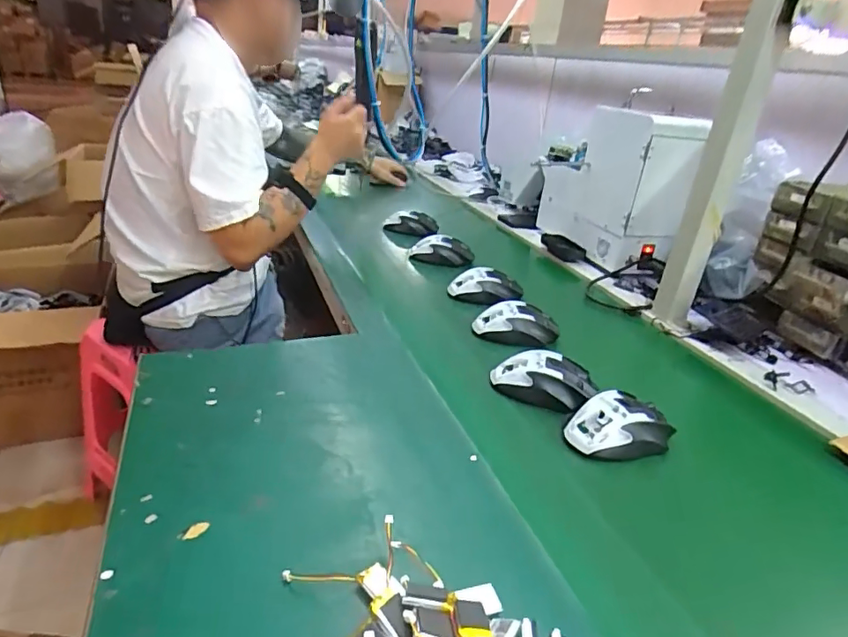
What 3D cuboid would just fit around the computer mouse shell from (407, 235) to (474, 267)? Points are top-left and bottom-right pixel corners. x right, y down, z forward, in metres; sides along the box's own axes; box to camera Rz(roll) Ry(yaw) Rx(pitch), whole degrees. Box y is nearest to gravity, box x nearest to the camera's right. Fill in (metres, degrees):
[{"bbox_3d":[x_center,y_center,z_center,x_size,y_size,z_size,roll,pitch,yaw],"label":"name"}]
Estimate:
[{"bbox_3d":[0.033,-0.124,0.991,0.118,0.041,0.054,11,25,11],"label":"computer mouse shell"}]

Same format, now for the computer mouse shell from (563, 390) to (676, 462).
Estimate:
[{"bbox_3d":[0.198,0.106,0.533,0.107,0.038,0.072,-9,28,-29],"label":"computer mouse shell"}]

